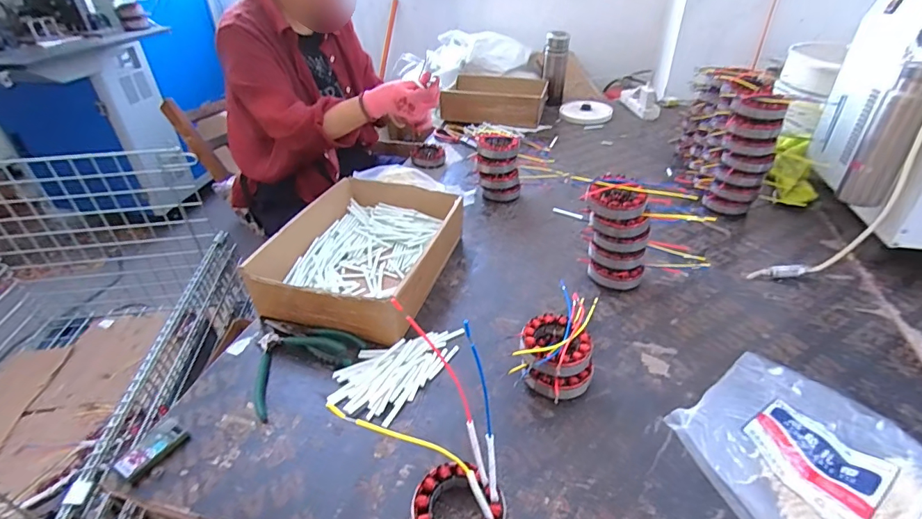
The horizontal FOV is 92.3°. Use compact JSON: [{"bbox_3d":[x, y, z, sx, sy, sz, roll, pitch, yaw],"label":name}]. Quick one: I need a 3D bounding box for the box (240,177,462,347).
[{"bbox_3d":[-0.151,-0.016,0.747,0.249,0.093,0.340,8,36,14],"label":"box"}]

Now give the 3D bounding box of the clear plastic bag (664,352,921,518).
[{"bbox_3d":[0.359,0.192,0.460,0.247,0.068,0.198,-24,41,-28],"label":"clear plastic bag"}]

